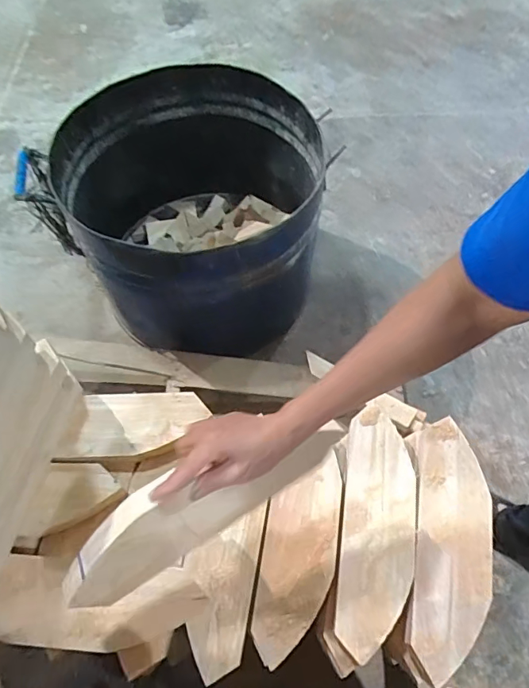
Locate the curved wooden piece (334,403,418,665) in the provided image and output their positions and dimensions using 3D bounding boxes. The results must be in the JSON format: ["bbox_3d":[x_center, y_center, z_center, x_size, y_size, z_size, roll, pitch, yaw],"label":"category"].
[{"bbox_3d":[0.153,0.234,0.648,0.093,0.012,0.306,7,62,5],"label":"curved wooden piece"}]

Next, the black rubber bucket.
[{"bbox_3d":[-0.167,-0.335,1.168,0.582,0.455,0.589,0,61,0],"label":"black rubber bucket"}]

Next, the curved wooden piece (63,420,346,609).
[{"bbox_3d":[-0.062,0.166,0.521,0.324,0.091,0.028,-28,39,-14],"label":"curved wooden piece"}]

